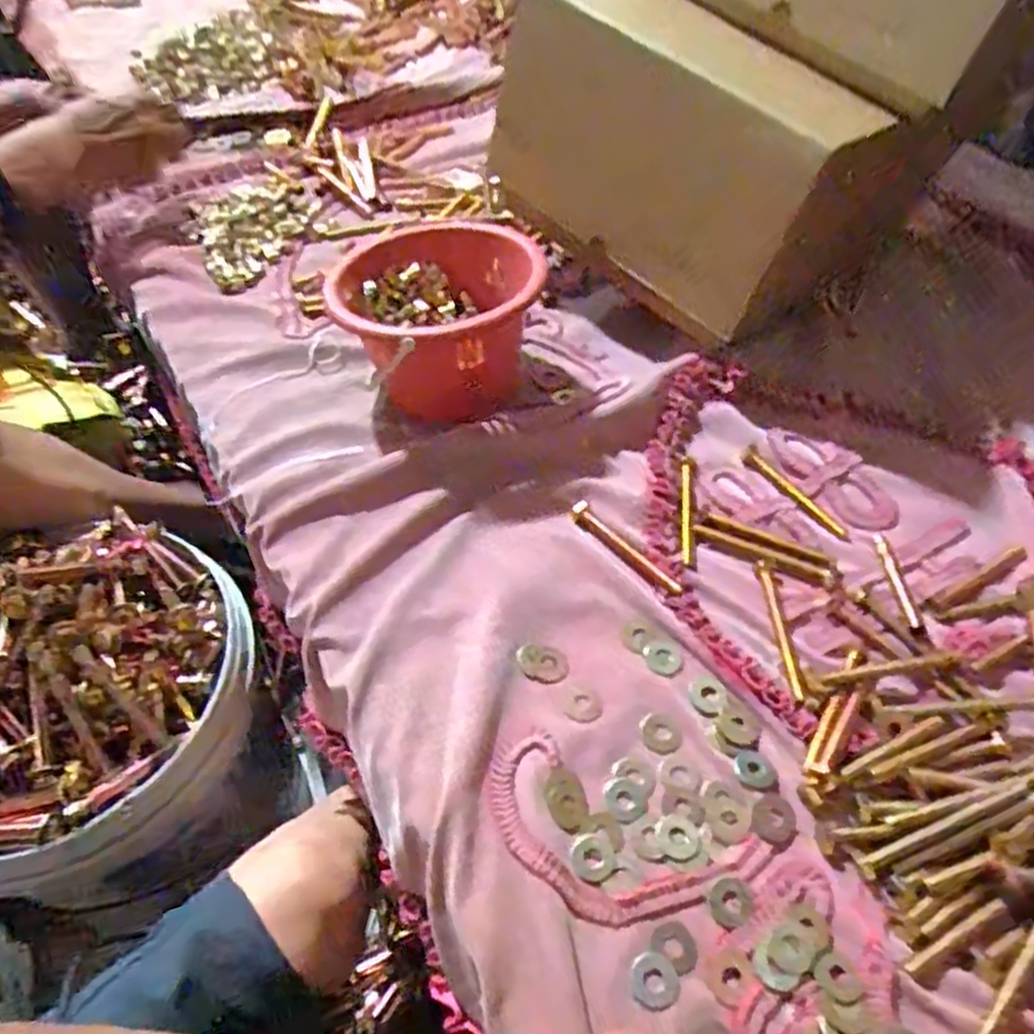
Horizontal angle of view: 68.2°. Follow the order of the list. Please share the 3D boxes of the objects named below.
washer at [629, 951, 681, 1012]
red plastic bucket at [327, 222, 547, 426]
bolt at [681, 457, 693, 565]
[{"bbox_3d":[0.072,0.245,0.403,0.026,0.004,0.026,-1,52,1],"label":"washer"},{"bbox_3d":[-0.066,-0.168,0.650,0.164,0.108,0.145,-9,53,-5],"label":"red plastic bucket"},{"bbox_3d":[0.133,-0.009,0.597,0.010,0.005,0.110,6,53,6],"label":"bolt"}]

